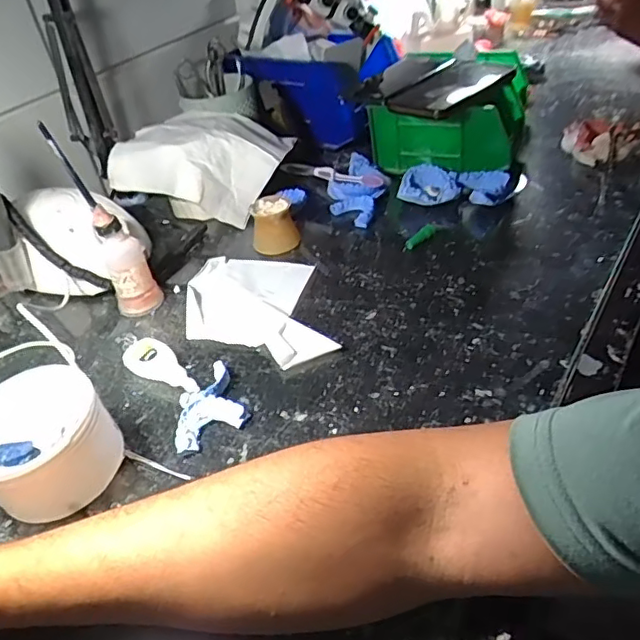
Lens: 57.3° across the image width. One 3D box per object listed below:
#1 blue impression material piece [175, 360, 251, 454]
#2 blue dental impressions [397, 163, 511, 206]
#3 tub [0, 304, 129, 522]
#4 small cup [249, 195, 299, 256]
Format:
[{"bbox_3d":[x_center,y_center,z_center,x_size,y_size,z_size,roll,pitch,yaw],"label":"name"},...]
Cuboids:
[{"bbox_3d":[-0.092,0.066,0.459,0.057,0.013,0.070,-22,40,-15],"label":"blue impression material piece"},{"bbox_3d":[0.149,-0.149,0.654,0.112,0.029,0.059,5,41,17],"label":"blue dental impressions"},{"bbox_3d":[-0.193,0.088,0.412,0.097,0.059,0.093,-6,39,5],"label":"tub"},{"bbox_3d":[-0.051,-0.103,0.631,0.045,0.047,0.043,-6,39,5],"label":"small cup"}]

